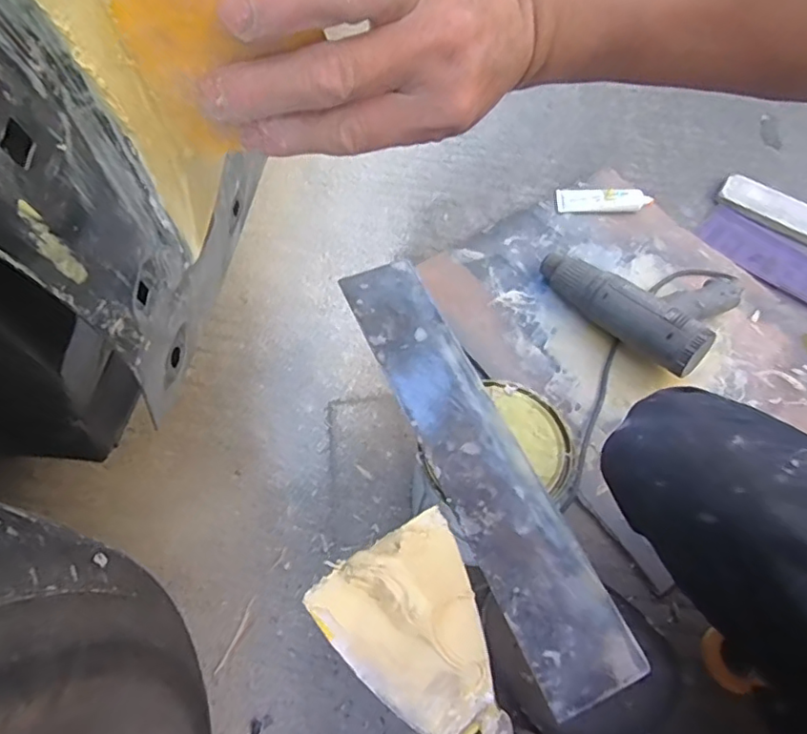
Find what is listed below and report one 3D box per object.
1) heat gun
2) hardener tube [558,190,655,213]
[{"bbox_3d":[0.329,-0.117,0.816,0.249,0.092,0.183,40,65,20],"label":"heat gun"},{"bbox_3d":[0.327,-0.269,0.943,0.150,0.033,0.034,3,59,-1],"label":"hardener tube"}]

